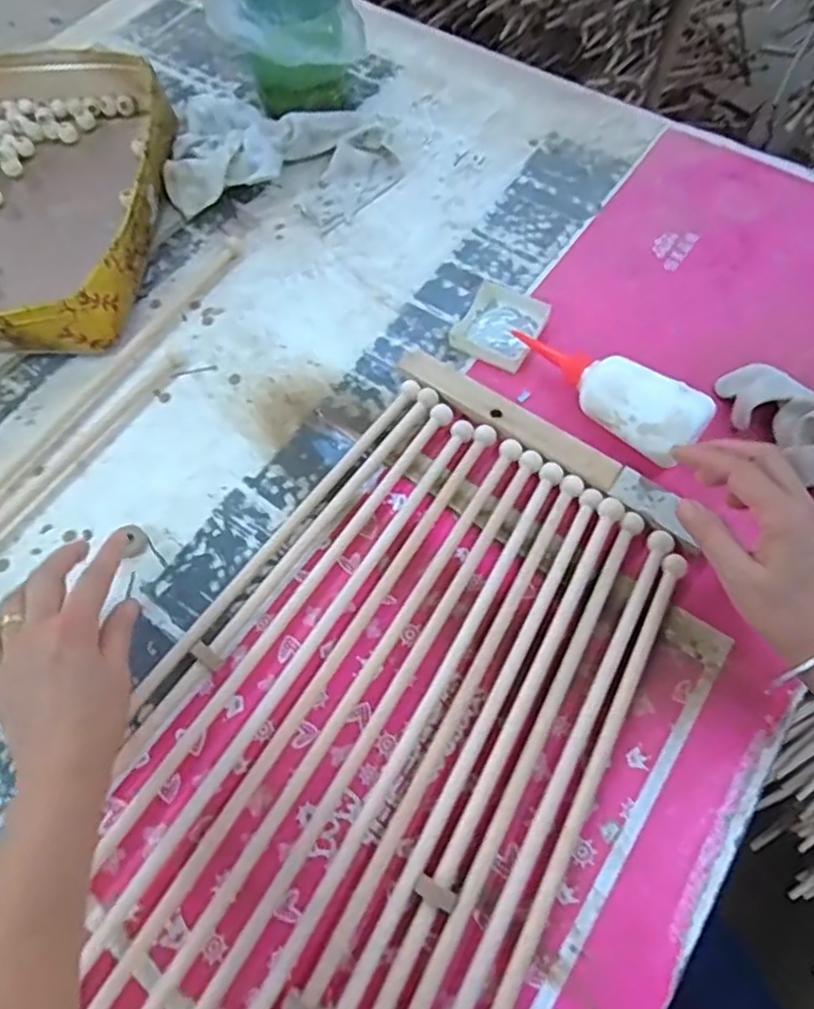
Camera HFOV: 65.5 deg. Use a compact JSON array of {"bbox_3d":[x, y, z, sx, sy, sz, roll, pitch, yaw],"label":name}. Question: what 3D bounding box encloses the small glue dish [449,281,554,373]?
[{"bbox_3d":[0.090,-0.170,0.599,0.075,0.018,0.085,31,68,13],"label":"small glue dish"}]

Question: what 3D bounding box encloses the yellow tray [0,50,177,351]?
[{"bbox_3d":[-0.409,-0.310,0.649,0.311,0.074,0.376,-1,64,-1],"label":"yellow tray"}]

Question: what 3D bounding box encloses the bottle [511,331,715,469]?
[{"bbox_3d":[0.168,-0.098,0.535,0.049,0.047,0.173,-37,55,-17],"label":"bottle"}]

